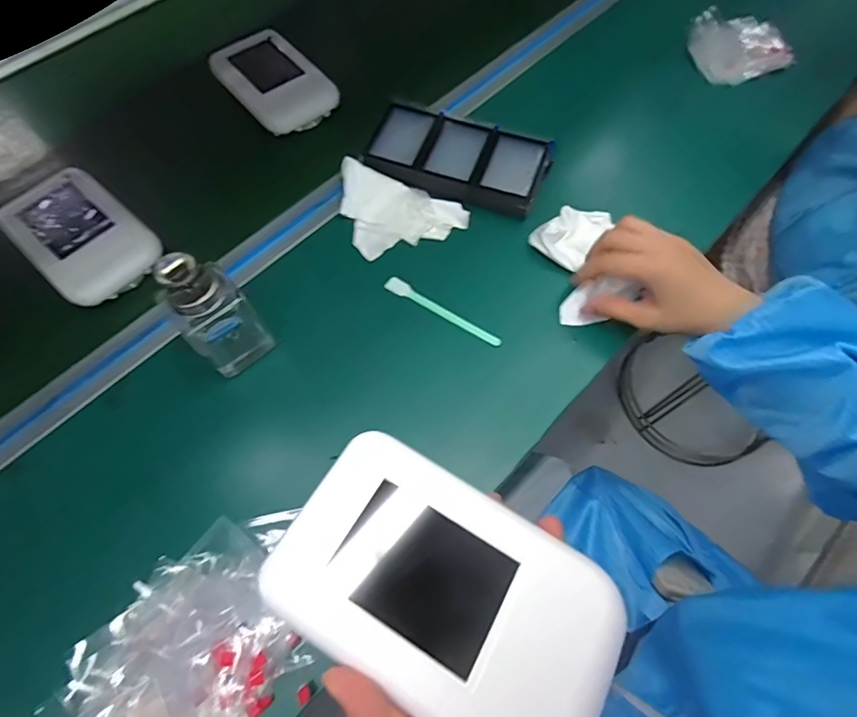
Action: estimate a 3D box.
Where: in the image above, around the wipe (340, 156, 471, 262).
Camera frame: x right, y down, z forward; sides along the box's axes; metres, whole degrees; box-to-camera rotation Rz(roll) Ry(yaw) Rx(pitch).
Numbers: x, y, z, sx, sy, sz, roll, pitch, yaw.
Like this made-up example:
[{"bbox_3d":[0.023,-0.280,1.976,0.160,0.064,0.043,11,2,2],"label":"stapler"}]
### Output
[{"bbox_3d":[-0.028,-0.163,0.480,0.114,0.019,0.103,-17,68,-8],"label":"wipe"}]

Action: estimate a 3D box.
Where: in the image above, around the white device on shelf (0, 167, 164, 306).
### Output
[{"bbox_3d":[-0.339,-0.121,0.461,0.153,0.021,0.096,39,71,14],"label":"white device on shelf"}]

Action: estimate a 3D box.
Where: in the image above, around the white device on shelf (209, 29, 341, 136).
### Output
[{"bbox_3d":[-0.182,-0.325,0.551,0.092,0.021,0.151,-41,74,-17],"label":"white device on shelf"}]

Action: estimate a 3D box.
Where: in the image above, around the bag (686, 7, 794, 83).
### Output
[{"bbox_3d":[0.377,-0.379,0.574,0.092,0.030,0.108,-21,69,-10],"label":"bag"}]

